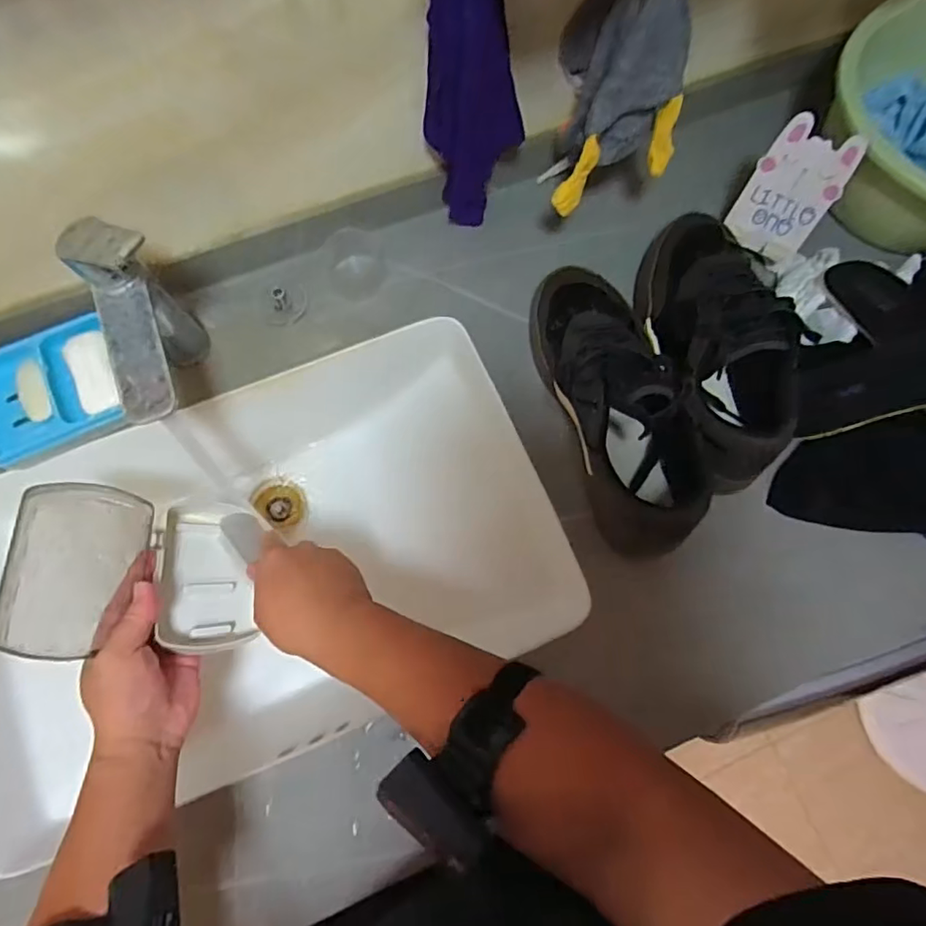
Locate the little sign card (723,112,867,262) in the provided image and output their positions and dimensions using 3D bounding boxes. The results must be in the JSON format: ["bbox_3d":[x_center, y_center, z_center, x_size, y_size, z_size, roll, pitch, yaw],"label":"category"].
[{"bbox_3d":[0.326,-0.269,0.561,0.079,0.121,0.009,33,48,10],"label":"little sign card"}]

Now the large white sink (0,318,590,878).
[{"bbox_3d":[-0.198,0.097,0.603,0.560,0.157,0.390,-24,75,-7],"label":"large white sink"}]

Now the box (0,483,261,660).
[{"bbox_3d":[-0.274,0.092,0.482,0.032,0.180,0.134,-24,64,39],"label":"box"}]

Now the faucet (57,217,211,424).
[{"bbox_3d":[-0.263,-0.093,0.485,0.063,0.159,0.161,-19,74,-6],"label":"faucet"}]

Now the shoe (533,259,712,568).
[{"bbox_3d":[0.143,-0.062,0.511,0.114,0.136,0.288,-10,73,-3],"label":"shoe"}]

